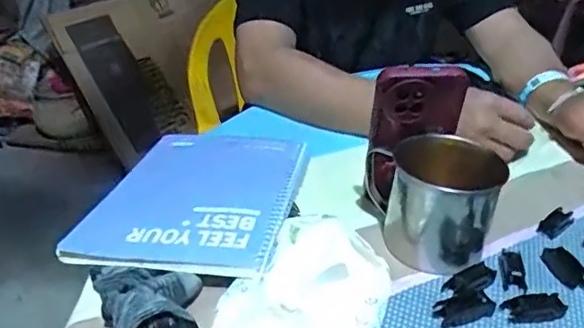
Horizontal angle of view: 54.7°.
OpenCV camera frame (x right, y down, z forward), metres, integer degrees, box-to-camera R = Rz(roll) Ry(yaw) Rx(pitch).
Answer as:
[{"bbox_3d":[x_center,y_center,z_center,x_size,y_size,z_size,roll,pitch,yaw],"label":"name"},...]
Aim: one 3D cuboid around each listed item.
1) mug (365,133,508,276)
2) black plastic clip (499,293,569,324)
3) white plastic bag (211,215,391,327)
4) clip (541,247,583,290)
[{"bbox_3d":[0.123,0.031,0.503,0.093,0.091,0.098,-1,29,-4],"label":"mug"},{"bbox_3d":[0.187,0.112,0.438,0.048,0.012,0.018,-1,29,-4],"label":"black plastic clip"},{"bbox_3d":[0.010,0.094,0.415,0.112,0.039,0.155,12,30,17],"label":"white plastic bag"},{"bbox_3d":[0.233,0.089,0.479,0.021,0.011,0.048,-3,29,-9],"label":"clip"}]

